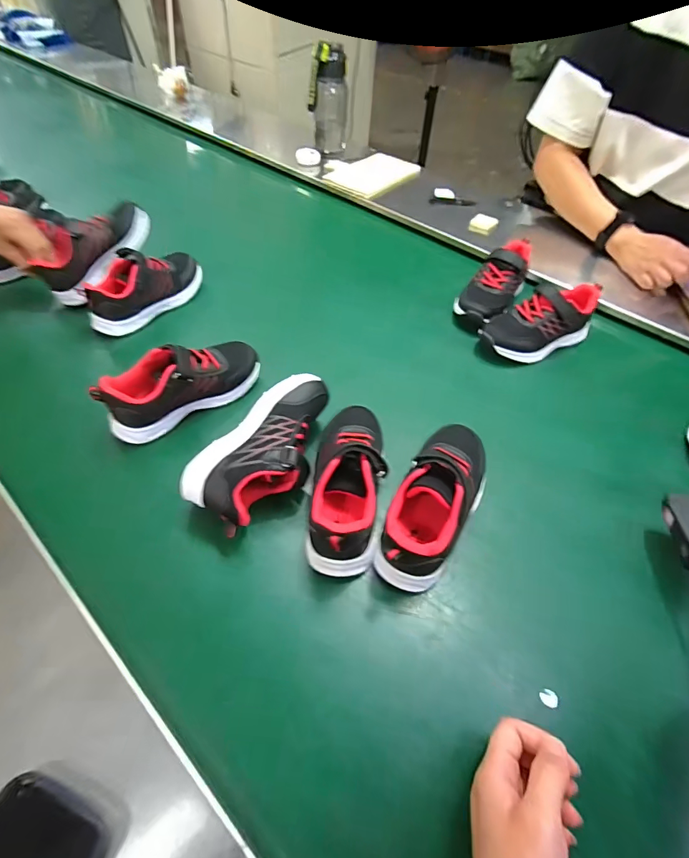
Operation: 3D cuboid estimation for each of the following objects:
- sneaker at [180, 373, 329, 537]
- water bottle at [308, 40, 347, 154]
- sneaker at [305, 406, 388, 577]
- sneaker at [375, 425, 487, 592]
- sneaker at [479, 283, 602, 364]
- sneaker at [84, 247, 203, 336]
[{"bbox_3d":[-0.076,0.025,0.439,0.076,0.081,0.185,32,56,19],"label":"sneaker"},{"bbox_3d":[-0.035,-0.732,0.923,0.082,0.184,0.068,5,50,1],"label":"water bottle"},{"bbox_3d":[0.006,0.052,0.424,0.072,0.085,0.184,8,52,1],"label":"sneaker"},{"bbox_3d":[0.095,0.069,0.414,0.075,0.084,0.181,26,55,15],"label":"sneaker"},{"bbox_3d":[0.290,-0.155,0.600,0.183,0.078,0.071,-22,57,-21],"label":"sneaker"},{"bbox_3d":[-0.297,-0.214,0.613,0.067,0.078,0.184,32,56,19],"label":"sneaker"}]

